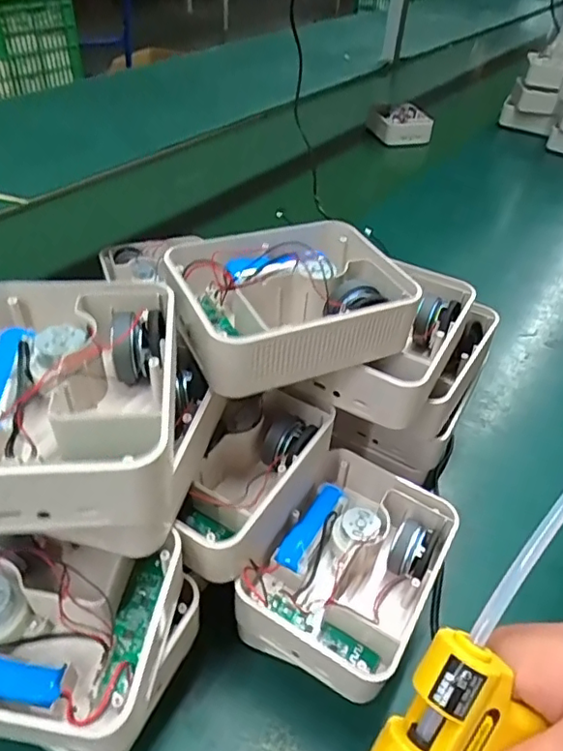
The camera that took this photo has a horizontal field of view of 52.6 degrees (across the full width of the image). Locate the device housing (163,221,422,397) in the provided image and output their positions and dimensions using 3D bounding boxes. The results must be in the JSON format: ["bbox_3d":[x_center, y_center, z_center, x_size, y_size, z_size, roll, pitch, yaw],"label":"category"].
[{"bbox_3d":[0.004,-0.046,0.334,0.129,0.041,0.105,-14,44,-21],"label":"device housing"}]

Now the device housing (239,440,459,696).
[{"bbox_3d":[0.041,0.119,0.357,0.102,0.049,0.147,24,44,21],"label":"device housing"}]

